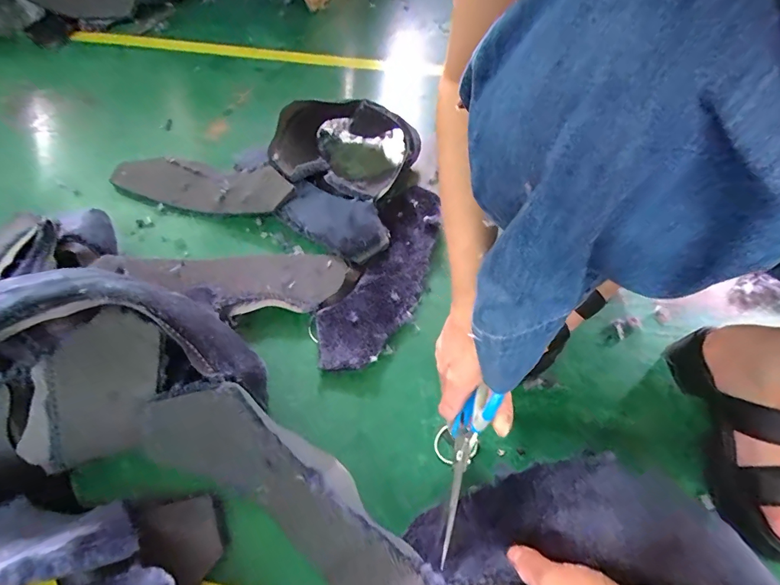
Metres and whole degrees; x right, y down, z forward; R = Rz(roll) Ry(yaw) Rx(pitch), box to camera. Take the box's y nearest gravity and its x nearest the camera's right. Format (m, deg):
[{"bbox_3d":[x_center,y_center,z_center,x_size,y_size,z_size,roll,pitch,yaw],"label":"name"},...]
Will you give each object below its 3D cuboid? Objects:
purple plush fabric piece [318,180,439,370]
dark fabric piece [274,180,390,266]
[{"bbox_3d":[-0.005,-0.034,0.532,0.099,0.030,0.300,17,55,10],"label":"purple plush fabric piece"},{"bbox_3d":[-0.084,-0.110,0.586,0.175,0.033,0.090,33,59,20],"label":"dark fabric piece"}]

